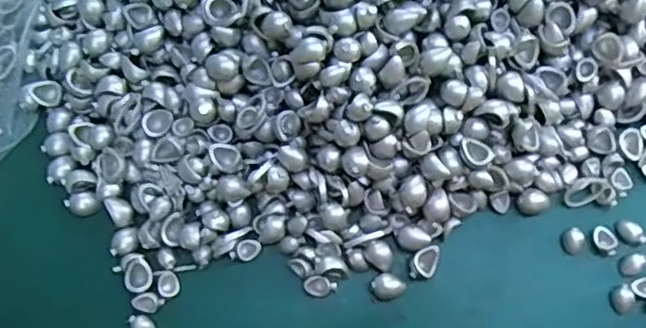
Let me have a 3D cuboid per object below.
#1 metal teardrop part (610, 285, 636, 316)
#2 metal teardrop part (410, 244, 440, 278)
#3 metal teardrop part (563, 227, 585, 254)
[{"bbox_3d":[0.109,0.049,0.233,0.007,0.004,0.010,-13,75,-3],"label":"metal teardrop part"},{"bbox_3d":[0.038,0.036,0.236,0.009,0.006,0.013,20,76,6],"label":"metal teardrop part"},{"bbox_3d":[0.094,0.029,0.240,0.008,0.004,0.008,-29,76,-7],"label":"metal teardrop part"}]

